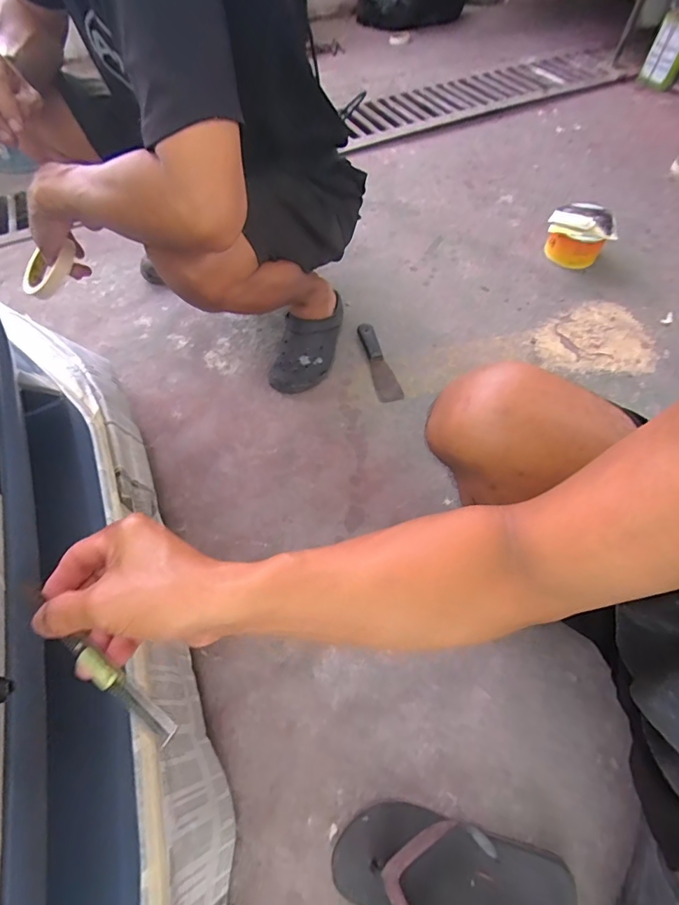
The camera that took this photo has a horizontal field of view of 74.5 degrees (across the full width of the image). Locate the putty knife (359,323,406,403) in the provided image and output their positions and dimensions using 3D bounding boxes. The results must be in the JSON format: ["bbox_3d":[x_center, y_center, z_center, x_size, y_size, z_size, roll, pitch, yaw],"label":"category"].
[{"bbox_3d":[0.083,-0.189,0.920,0.050,0.016,0.202,-12,60,-5],"label":"putty knife"}]

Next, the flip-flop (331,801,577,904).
[{"bbox_3d":[0.131,0.488,0.512,0.271,0.040,0.105,11,61,8],"label":"flip-flop"}]

